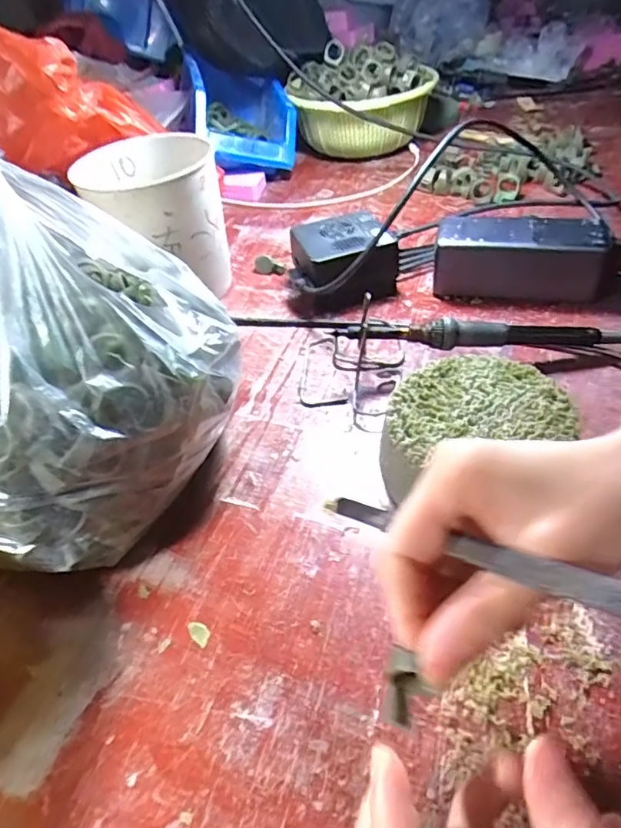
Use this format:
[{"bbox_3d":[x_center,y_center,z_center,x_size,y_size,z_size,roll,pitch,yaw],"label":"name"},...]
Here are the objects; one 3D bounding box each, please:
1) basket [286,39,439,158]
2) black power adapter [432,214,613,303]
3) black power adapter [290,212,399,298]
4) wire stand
[{"bbox_3d":[0.067,-0.396,0.687,0.184,0.122,0.175,-3,45,4],"label":"basket"},{"bbox_3d":[0.173,-0.128,0.439,0.133,0.053,0.050,8,46,16],"label":"black power adapter"},{"bbox_3d":[0.029,-0.137,0.473,0.085,0.051,0.077,-17,44,-10],"label":"black power adapter"},{"bbox_3d":[0.027,-0.039,0.378,0.077,0.046,0.099,4,45,11],"label":"wire stand"}]

